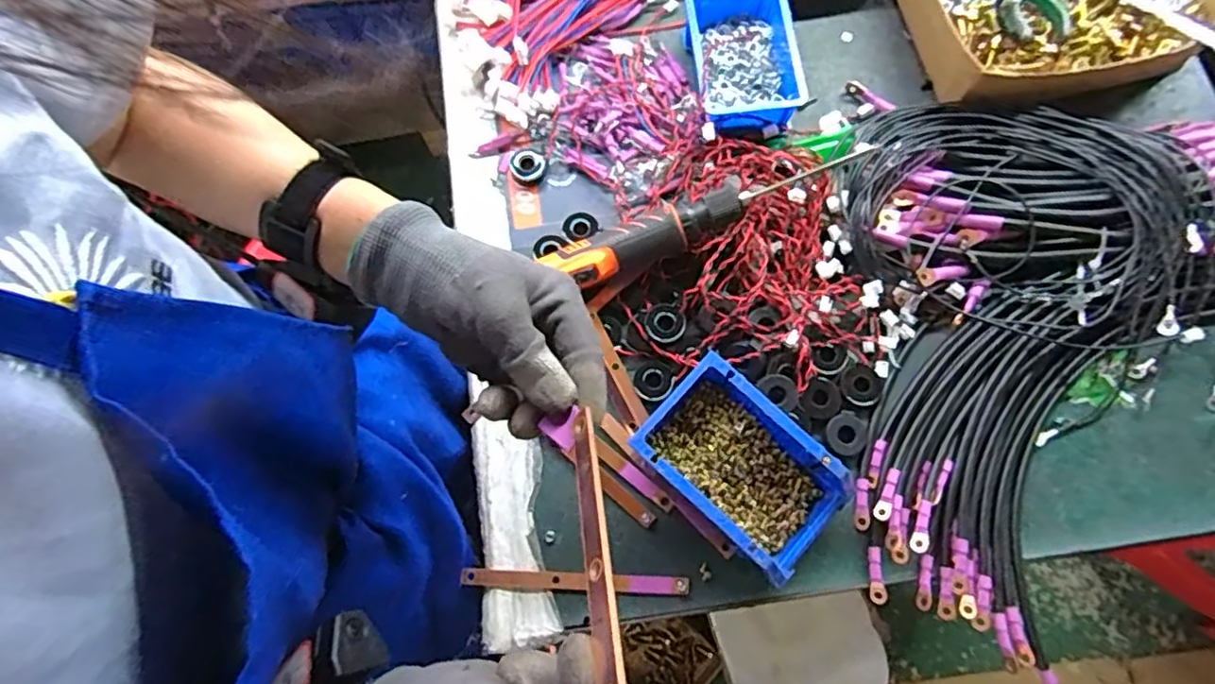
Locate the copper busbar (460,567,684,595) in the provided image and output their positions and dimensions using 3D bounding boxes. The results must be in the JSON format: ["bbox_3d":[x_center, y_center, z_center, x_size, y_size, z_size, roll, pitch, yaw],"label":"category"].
[{"bbox_3d":[-0.027,0.197,0.523,0.184,0.005,0.014,2,74,2],"label":"copper busbar"}]

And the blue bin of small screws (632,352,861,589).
[{"bbox_3d":[0.106,0.102,0.509,0.155,0.063,0.098,42,79,12],"label":"blue bin of small screws"}]

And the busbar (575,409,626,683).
[{"bbox_3d":[-0.001,0.097,0.222,0.011,0.011,0.180,-8,42,-1],"label":"busbar"}]

